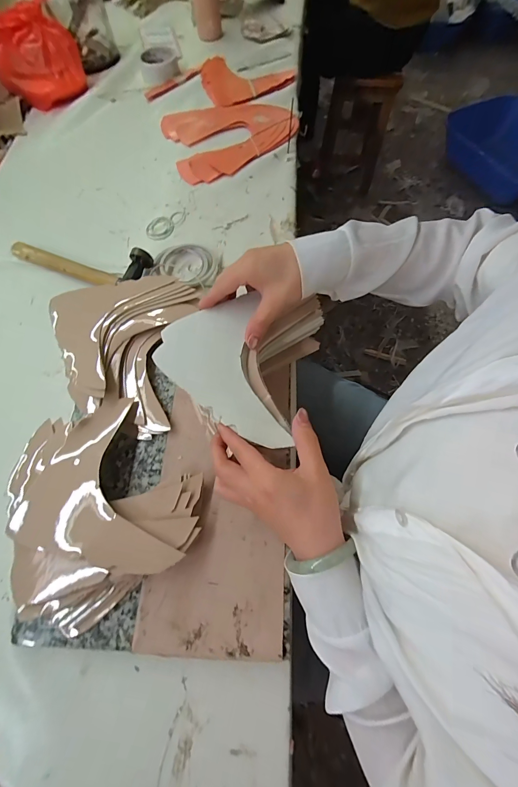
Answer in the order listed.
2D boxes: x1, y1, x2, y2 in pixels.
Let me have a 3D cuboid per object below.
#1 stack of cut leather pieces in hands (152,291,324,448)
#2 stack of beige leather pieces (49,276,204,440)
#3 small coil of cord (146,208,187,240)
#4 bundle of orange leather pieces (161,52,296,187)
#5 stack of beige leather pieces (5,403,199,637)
[{"bbox_3d":[-0.023,-0.037,0.380,0.160,0.069,0.184,16,68,7],"label":"stack of cut leather pieces in hands"},{"bbox_3d":[-0.194,-0.072,0.421,0.197,0.037,0.237,9,67,4],"label":"stack of beige leather pieces"},{"bbox_3d":[-0.167,-0.309,0.569,0.045,0.004,0.086,33,71,13],"label":"small coil of cord"},{"bbox_3d":[-0.055,-0.606,0.685,0.283,0.016,0.434,17,68,7],"label":"bundle of orange leather pieces"},{"bbox_3d":[-0.177,0.109,0.342,0.182,0.044,0.208,-33,71,-13],"label":"stack of beige leather pieces"}]

